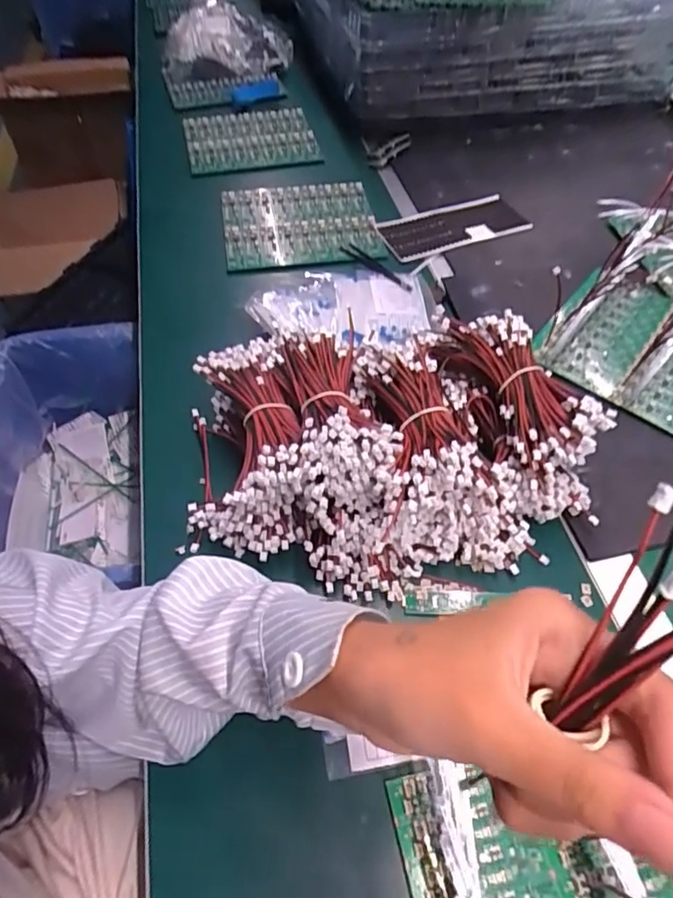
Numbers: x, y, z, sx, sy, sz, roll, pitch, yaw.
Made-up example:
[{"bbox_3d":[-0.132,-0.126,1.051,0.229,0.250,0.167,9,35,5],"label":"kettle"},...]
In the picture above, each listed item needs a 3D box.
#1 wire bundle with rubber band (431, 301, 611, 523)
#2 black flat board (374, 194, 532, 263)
[{"bbox_3d":[0.161,-0.038,0.474,0.087,0.072,0.200,-17,55,-13],"label":"wire bundle with rubber band"},{"bbox_3d":[0.158,-0.302,0.737,0.199,0.009,0.095,-20,60,-11],"label":"black flat board"}]

